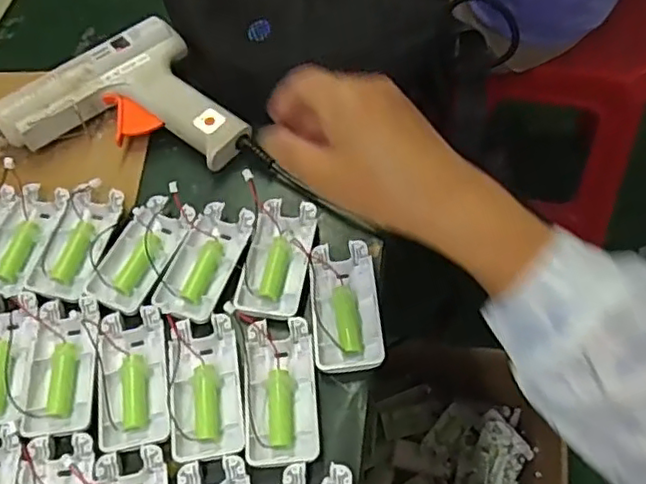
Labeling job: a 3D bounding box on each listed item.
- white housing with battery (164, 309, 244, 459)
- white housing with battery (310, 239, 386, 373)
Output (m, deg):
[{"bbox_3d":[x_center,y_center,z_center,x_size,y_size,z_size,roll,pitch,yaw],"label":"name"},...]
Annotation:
[{"bbox_3d":[-0.079,0.096,0.416,0.047,0.015,0.091,-10,58,-3],"label":"white housing with battery"},{"bbox_3d":[0.016,0.044,0.436,0.045,0.012,0.093,-4,58,1],"label":"white housing with battery"}]

